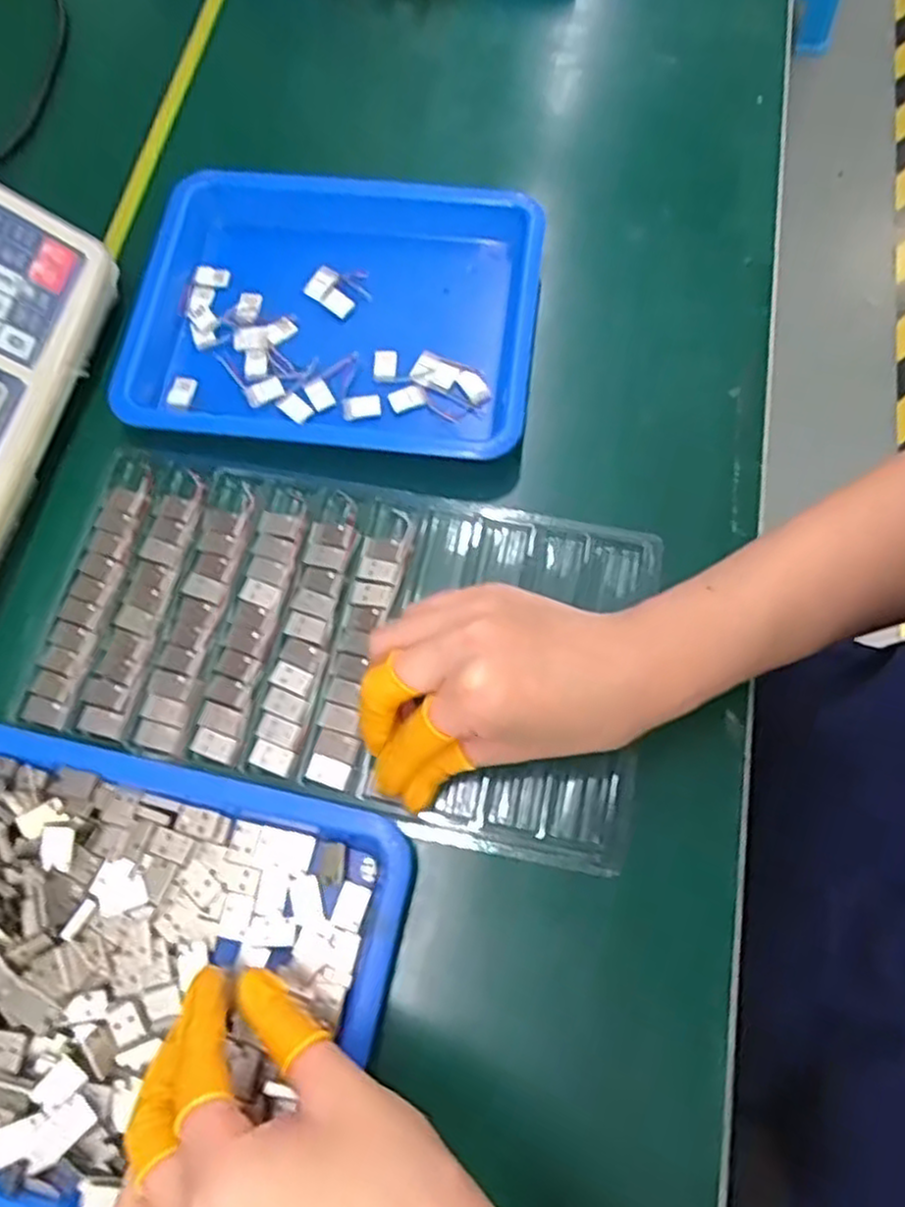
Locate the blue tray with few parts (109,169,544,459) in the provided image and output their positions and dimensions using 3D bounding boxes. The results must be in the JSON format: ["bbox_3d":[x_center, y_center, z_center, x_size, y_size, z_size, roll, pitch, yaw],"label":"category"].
[{"bbox_3d":[-0.068,-0.160,0.419,0.221,0.033,0.168,7,71,4],"label":"blue tray with few parts"}]

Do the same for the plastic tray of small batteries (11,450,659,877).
[{"bbox_3d":[-0.053,0.016,0.369,0.283,0.018,0.163,10,68,7],"label":"plastic tray of small batteries"}]

